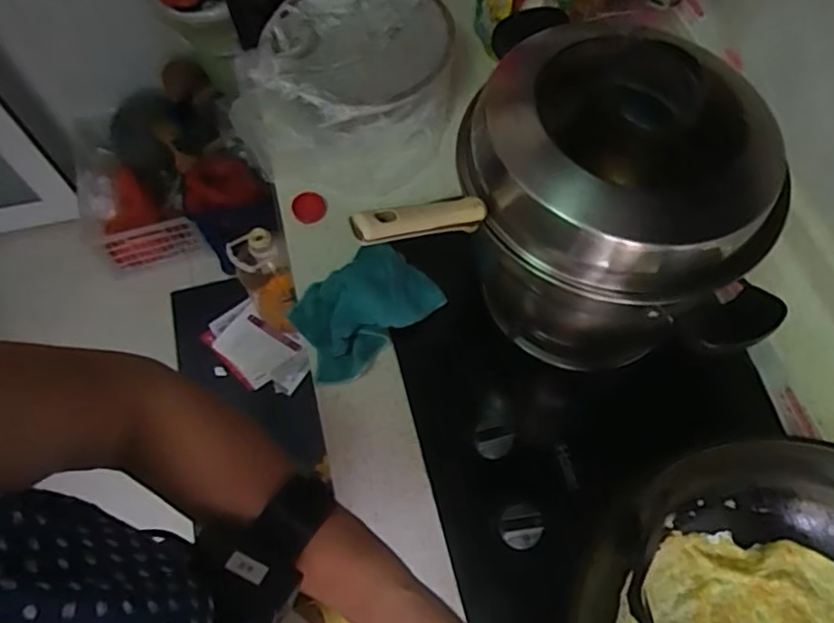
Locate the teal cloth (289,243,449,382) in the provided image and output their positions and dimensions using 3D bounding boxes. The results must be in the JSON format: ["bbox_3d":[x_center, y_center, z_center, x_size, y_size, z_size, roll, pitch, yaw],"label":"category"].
[{"bbox_3d":[-0.065,-0.002,0.716,0.157,0.034,0.112,-42,85,0],"label":"teal cloth"}]

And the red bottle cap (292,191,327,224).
[{"bbox_3d":[-0.137,-0.133,0.802,0.042,0.017,0.042,-1,64,2],"label":"red bottle cap"}]

